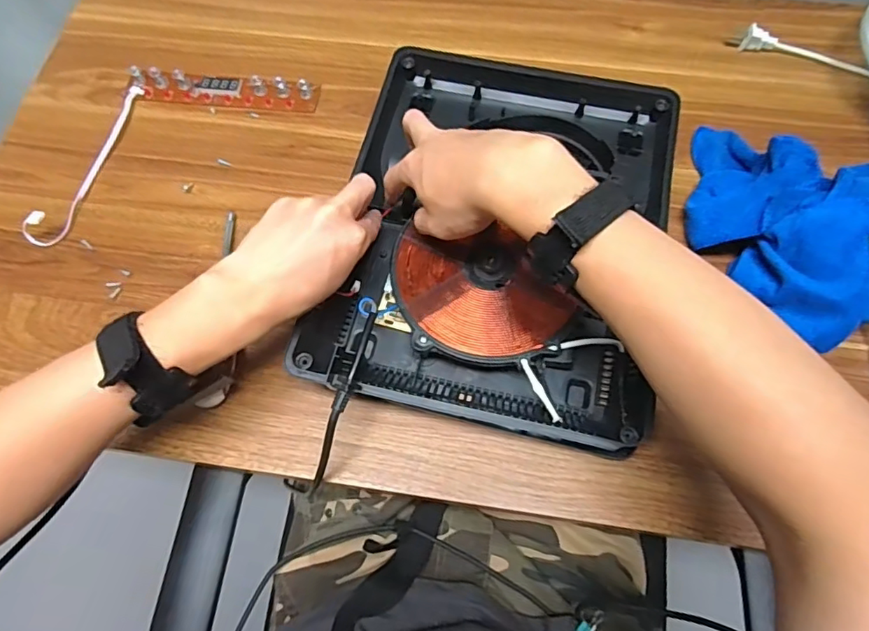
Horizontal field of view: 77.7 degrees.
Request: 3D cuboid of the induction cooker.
[{"bbox_3d":[0.061,-0.082,0.473,0.270,0.057,0.352,12,69,6],"label":"induction cooker"}]

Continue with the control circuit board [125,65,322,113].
[{"bbox_3d":[-0.227,-0.242,0.572,0.205,0.018,0.034,4,68,3],"label":"control circuit board"}]

